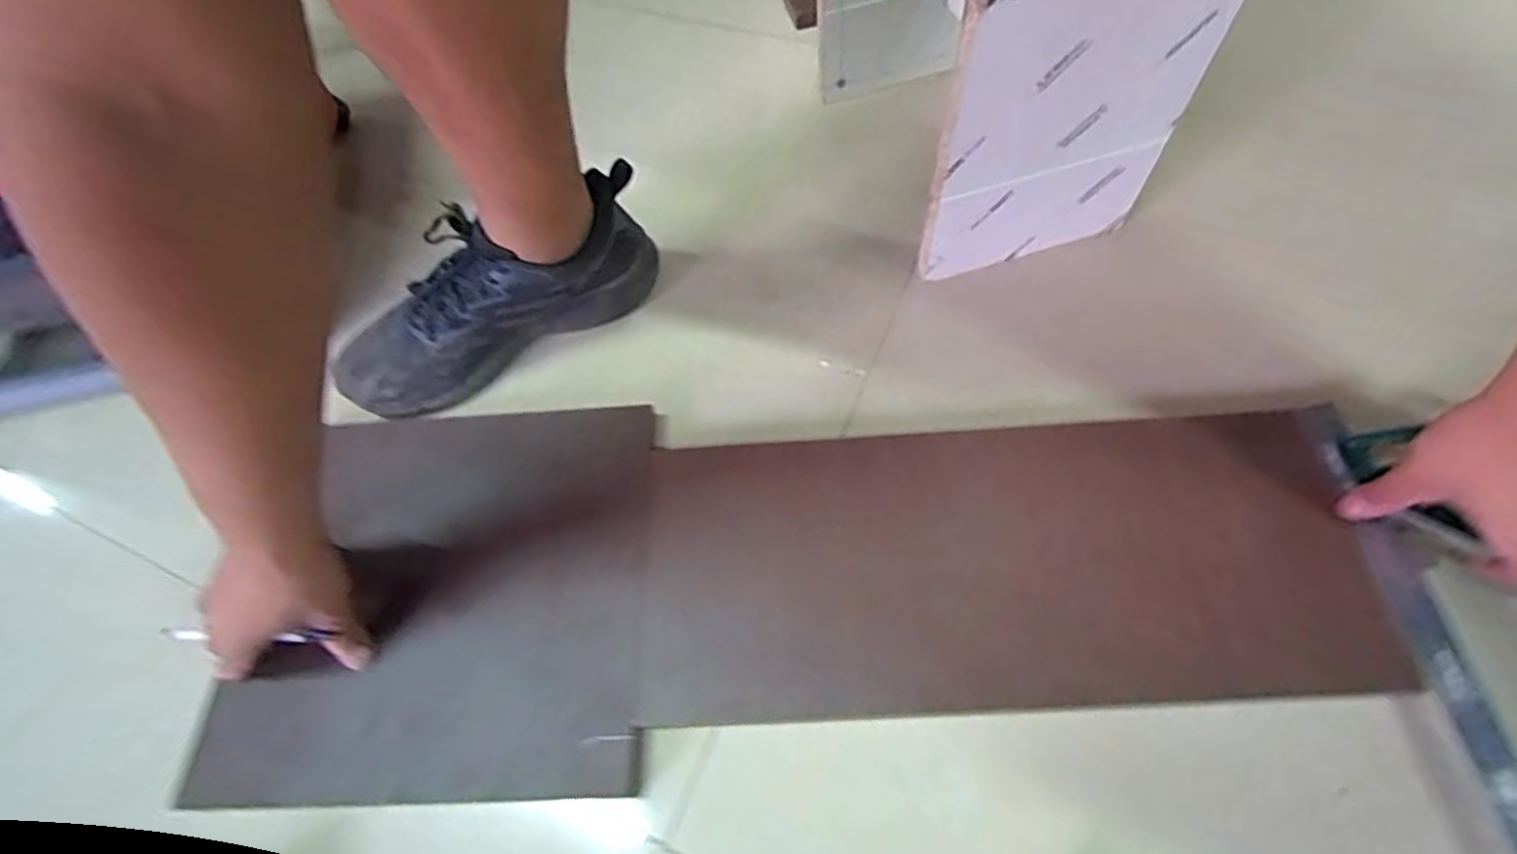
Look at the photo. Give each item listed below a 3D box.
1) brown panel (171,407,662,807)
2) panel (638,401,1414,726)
[{"bbox_3d":[-0.220,0.112,0.483,0.278,0.015,0.276,-2,59,3],"label":"brown panel"},{"bbox_3d":[0.164,0.085,0.470,0.485,0.022,0.209,-4,59,0],"label":"panel"}]

